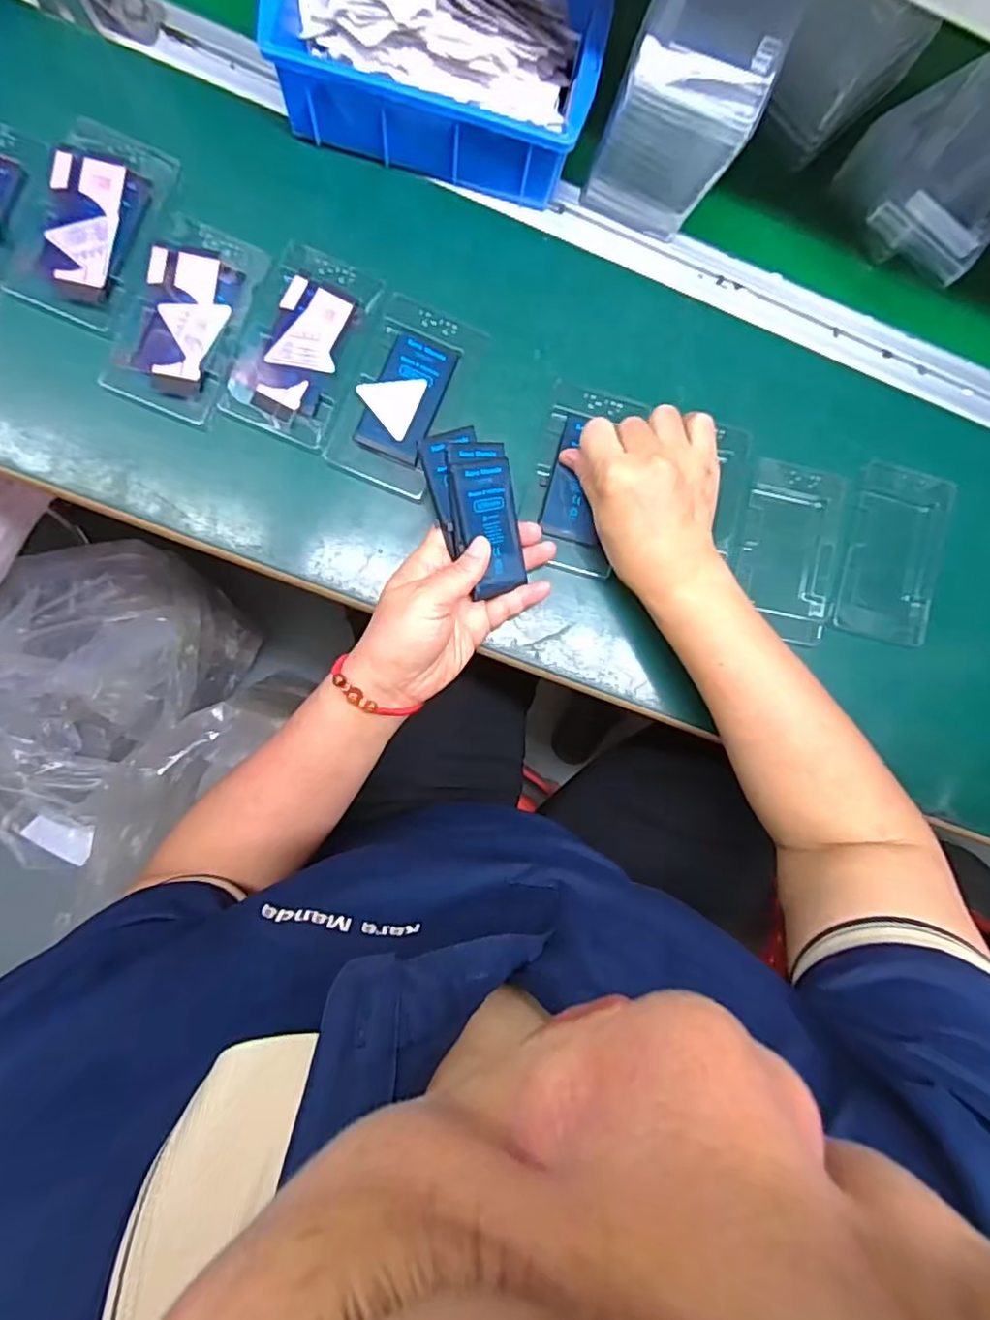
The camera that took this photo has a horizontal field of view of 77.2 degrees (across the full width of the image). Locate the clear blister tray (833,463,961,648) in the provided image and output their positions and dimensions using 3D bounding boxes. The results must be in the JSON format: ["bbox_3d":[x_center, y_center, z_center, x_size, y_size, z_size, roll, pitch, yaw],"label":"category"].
[{"bbox_3d":[0.300,-0.080,0.464,0.076,0.005,0.129,12,89,-6],"label":"clear blister tray"}]

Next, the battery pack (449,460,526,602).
[{"bbox_3d":[-0.002,-0.086,0.401,0.043,0.004,0.084,-18,107,-32],"label":"battery pack"}]

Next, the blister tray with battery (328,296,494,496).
[{"bbox_3d":[-0.060,-0.182,0.428,0.077,0.008,0.126,22,88,-6],"label":"blister tray with battery"}]

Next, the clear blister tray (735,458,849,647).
[{"bbox_3d":[0.218,-0.079,0.459,0.073,0.012,0.125,8,90,-6],"label":"clear blister tray"}]

